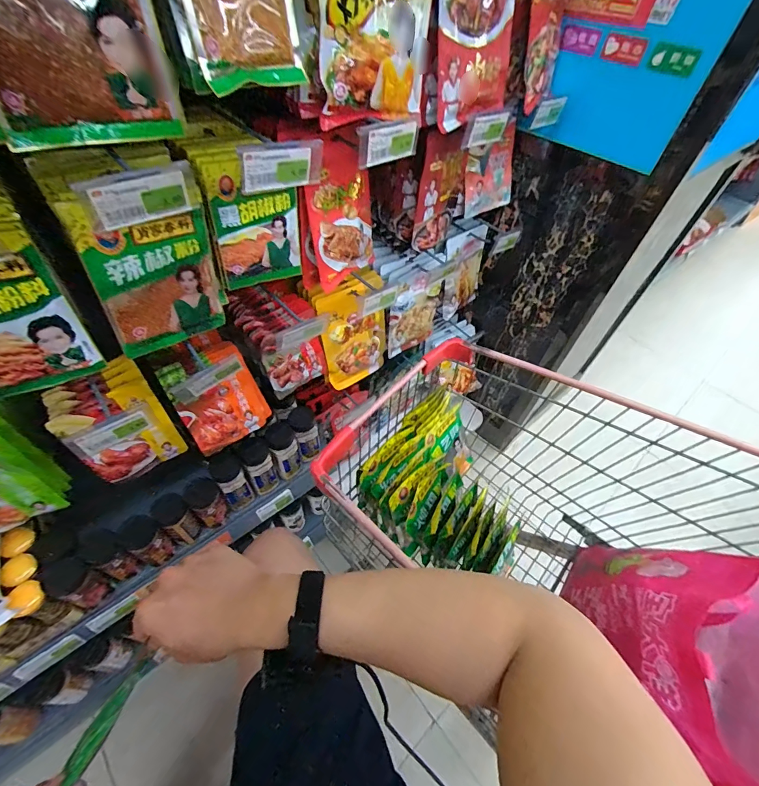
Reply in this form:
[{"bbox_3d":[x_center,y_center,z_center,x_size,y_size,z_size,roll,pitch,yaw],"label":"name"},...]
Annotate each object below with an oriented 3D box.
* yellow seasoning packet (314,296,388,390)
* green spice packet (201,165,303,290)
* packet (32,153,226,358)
[{"bbox_3d":[-0.051,-0.119,0.804,0.158,0.220,0.013,-31,45,-23],"label":"yellow seasoning packet"},{"bbox_3d":[-0.172,-0.240,0.539,0.131,0.177,0.016,-28,59,-25],"label":"green spice packet"},{"bbox_3d":[-0.278,-0.161,0.455,0.025,0.236,0.147,38,57,23],"label":"packet"}]

